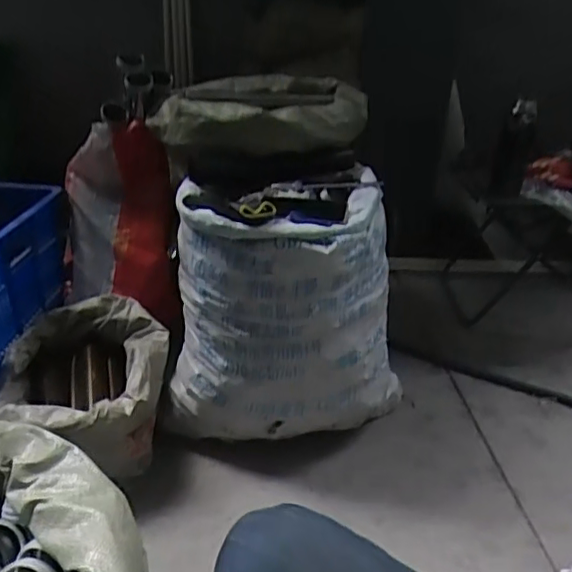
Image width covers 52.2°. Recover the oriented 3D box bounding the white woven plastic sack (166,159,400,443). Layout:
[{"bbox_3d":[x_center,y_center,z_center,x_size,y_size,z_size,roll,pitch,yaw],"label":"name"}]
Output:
[{"bbox_3d":[0.012,0.050,1.161,0.465,0.471,0.259,3,28,1],"label":"white woven plastic sack"}]

